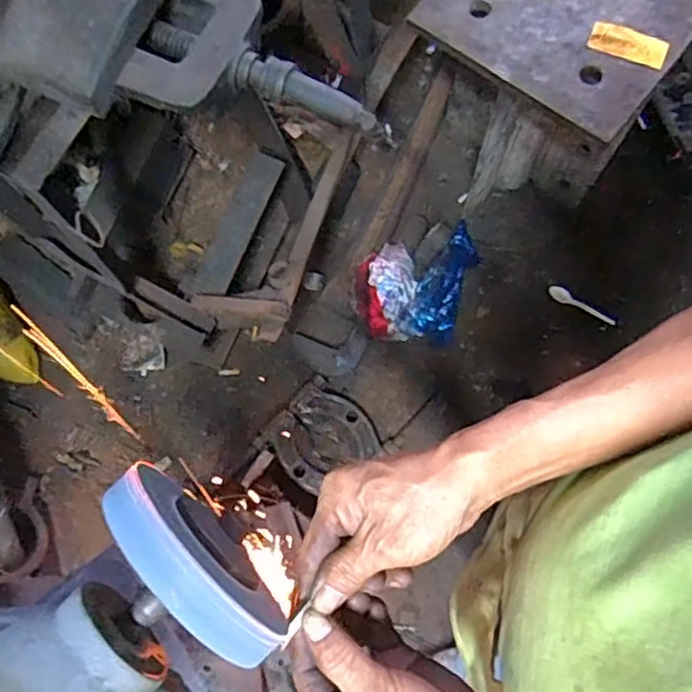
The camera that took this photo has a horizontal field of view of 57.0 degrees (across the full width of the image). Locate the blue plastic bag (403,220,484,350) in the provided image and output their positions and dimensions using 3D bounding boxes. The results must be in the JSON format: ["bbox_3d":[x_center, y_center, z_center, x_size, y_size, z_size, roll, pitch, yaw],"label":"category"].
[{"bbox_3d":[0.207,-0.138,1.320,0.101,0.096,0.244,20,75,8],"label":"blue plastic bag"}]

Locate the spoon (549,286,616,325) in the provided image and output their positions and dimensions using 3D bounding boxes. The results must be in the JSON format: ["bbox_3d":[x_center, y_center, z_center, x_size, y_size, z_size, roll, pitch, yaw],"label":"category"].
[{"bbox_3d":[0.510,-0.090,1.368,0.149,0.007,0.029,26,76,9],"label":"spoon"}]

